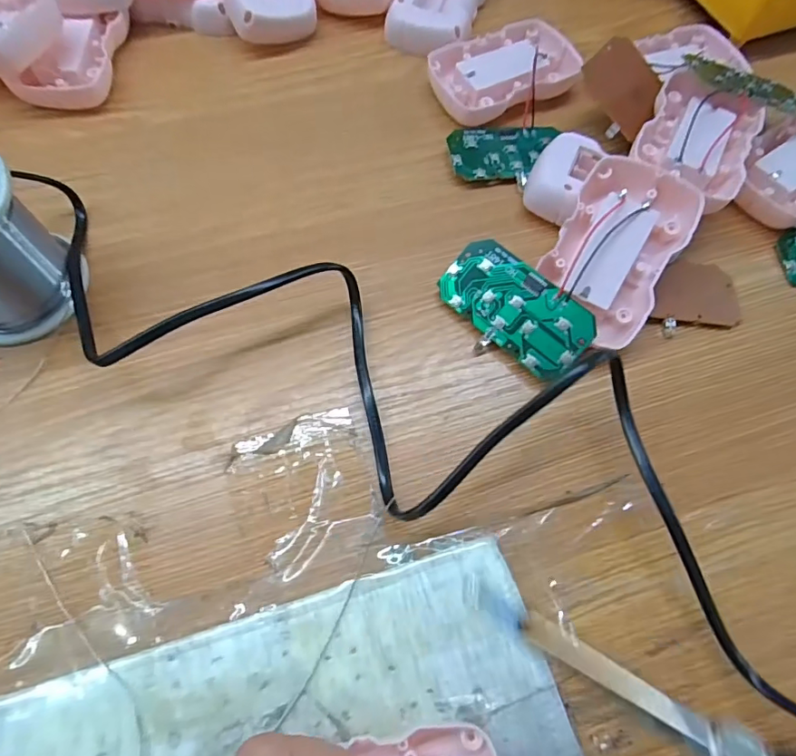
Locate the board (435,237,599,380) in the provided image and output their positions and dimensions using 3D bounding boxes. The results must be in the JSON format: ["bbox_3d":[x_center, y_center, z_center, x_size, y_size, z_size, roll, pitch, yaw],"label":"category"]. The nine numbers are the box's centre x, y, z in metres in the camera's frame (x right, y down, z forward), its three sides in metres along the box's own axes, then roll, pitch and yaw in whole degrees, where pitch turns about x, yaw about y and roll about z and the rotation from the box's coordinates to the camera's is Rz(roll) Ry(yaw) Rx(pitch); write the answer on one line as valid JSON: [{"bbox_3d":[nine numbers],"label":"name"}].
[{"bbox_3d":[0.054,-0.033,0.240,0.073,0.004,0.041,40,95,15],"label":"board"}]

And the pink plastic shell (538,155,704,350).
[{"bbox_3d":[0.105,-0.065,0.245,0.052,0.017,0.088,27,85,6],"label":"pink plastic shell"}]

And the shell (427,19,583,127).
[{"bbox_3d":[0.066,-0.187,0.310,0.091,0.017,0.059,-23,71,-12],"label":"shell"}]

